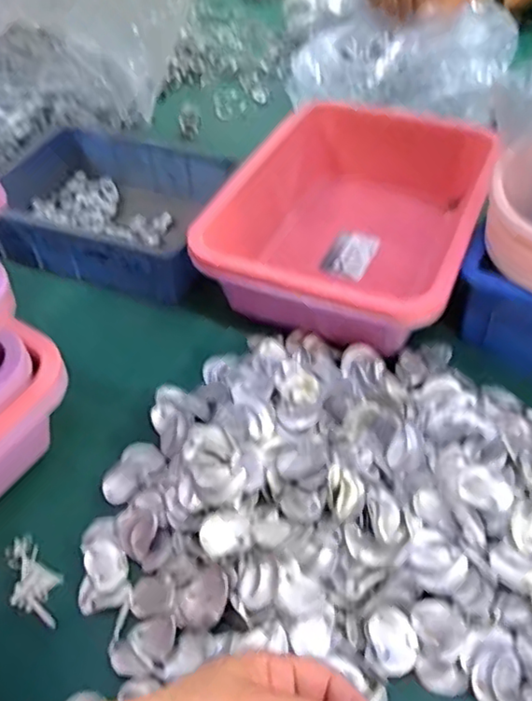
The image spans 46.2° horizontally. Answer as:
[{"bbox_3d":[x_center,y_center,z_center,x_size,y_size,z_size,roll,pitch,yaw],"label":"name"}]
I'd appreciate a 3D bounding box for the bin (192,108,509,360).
[{"bbox_3d":[0.084,-0.117,0.619,0.218,0.111,0.293,16,49,16],"label":"bin"}]

